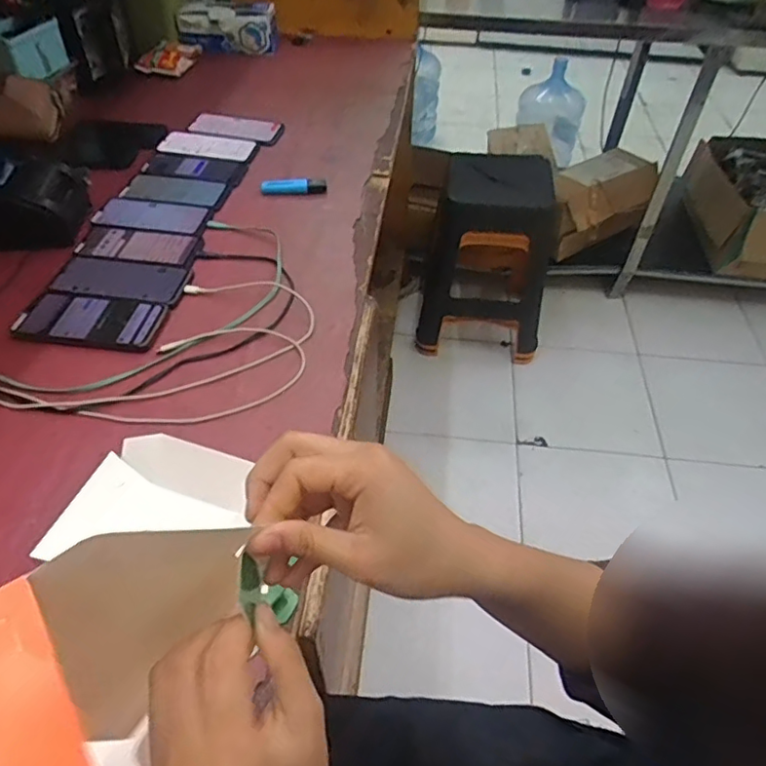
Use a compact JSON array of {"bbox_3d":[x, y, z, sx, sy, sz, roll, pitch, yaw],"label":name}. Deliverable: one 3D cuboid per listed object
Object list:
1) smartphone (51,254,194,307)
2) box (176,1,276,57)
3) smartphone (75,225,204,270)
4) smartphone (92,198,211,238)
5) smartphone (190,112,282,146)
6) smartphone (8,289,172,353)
[{"bbox_3d":[-0.342,-0.137,0.754,0.166,0.009,0.078,7,48,4],"label":"smartphone"},{"bbox_3d":[-0.350,-0.796,1.278,0.216,0.085,0.045,-3,48,-5],"label":"box"},{"bbox_3d":[-0.340,-0.193,0.807,0.167,0.006,0.079,8,48,5],"label":"smartphone"},{"bbox_3d":[-0.343,-0.247,0.857,0.163,0.006,0.076,8,48,5],"label":"smartphone"},{"bbox_3d":[-0.274,-0.474,1.052,0.175,0.012,0.072,13,48,10],"label":"smartphone"},{"bbox_3d":[-0.353,-0.078,0.699,0.161,0.013,0.081,7,48,4],"label":"smartphone"}]

